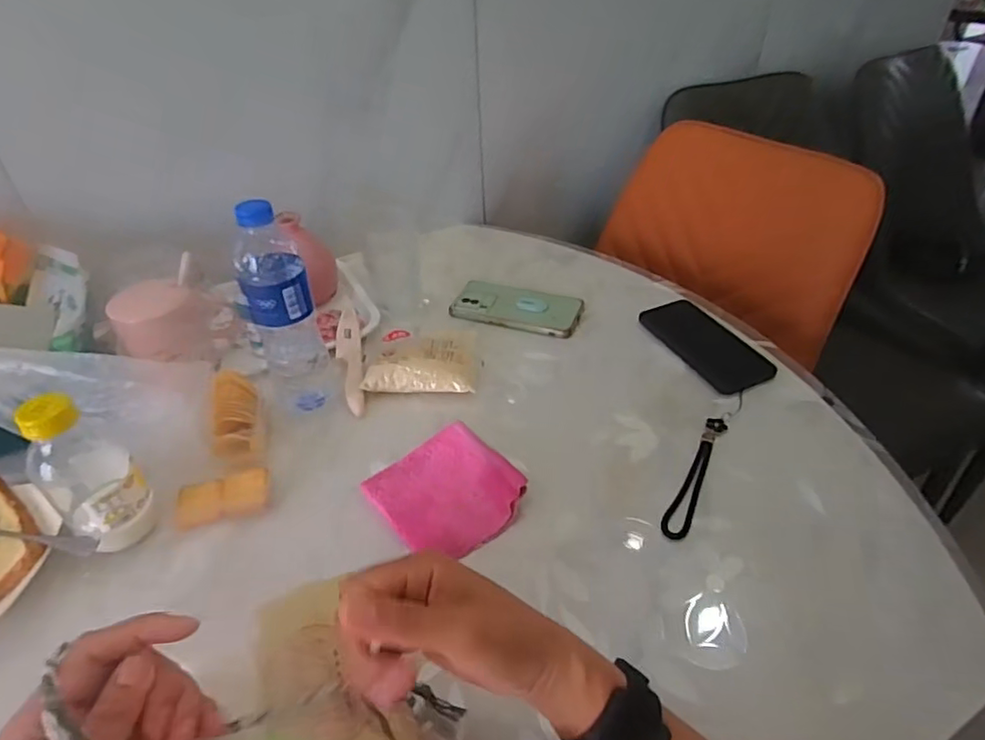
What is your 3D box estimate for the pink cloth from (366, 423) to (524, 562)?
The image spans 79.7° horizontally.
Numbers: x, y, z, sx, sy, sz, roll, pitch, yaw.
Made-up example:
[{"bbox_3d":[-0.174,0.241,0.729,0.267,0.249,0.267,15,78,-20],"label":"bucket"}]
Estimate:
[{"bbox_3d":[-0.041,0.107,0.529,0.111,0.016,0.118,-33,51,-24],"label":"pink cloth"}]

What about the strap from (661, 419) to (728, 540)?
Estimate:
[{"bbox_3d":[0.191,0.094,0.547,0.022,0.010,0.150,22,47,23],"label":"strap"}]

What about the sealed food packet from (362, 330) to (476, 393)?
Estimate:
[{"bbox_3d":[-0.076,-0.019,0.675,0.117,0.027,0.117,2,42,3],"label":"sealed food packet"}]

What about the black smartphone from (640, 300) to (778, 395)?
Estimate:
[{"bbox_3d":[0.249,-0.030,0.686,0.077,0.014,0.158,-19,45,-19],"label":"black smartphone"}]

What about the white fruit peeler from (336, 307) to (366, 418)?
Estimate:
[{"bbox_3d":[-0.164,-0.013,0.678,0.029,0.019,0.167,-8,43,-8],"label":"white fruit peeler"}]

